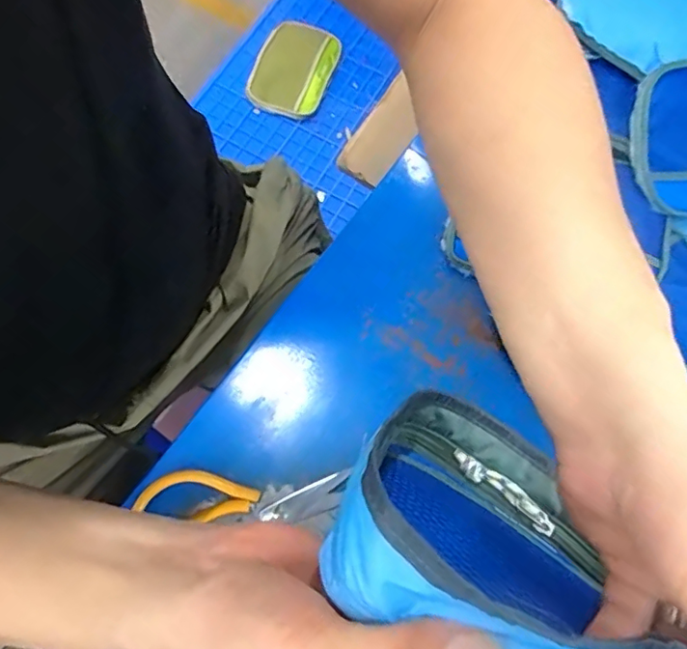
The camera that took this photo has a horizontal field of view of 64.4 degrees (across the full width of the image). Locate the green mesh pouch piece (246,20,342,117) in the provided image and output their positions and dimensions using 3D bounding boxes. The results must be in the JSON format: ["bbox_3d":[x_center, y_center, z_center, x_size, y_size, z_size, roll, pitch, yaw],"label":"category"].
[{"bbox_3d":[-0.093,-0.474,1.011,0.142,0.014,0.188,21,77,7],"label":"green mesh pouch piece"}]

